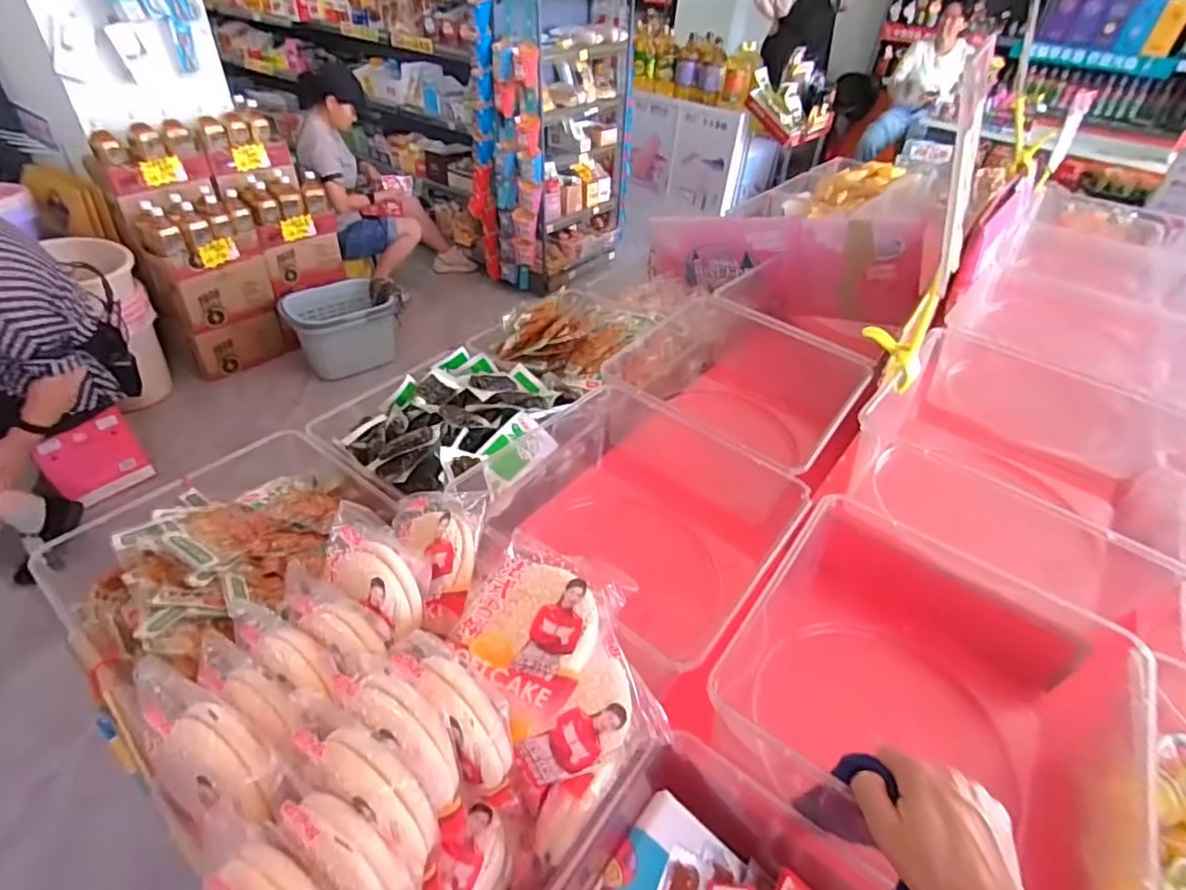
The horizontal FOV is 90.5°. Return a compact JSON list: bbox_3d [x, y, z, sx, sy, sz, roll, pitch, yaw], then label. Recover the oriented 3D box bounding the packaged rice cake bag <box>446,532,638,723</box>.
[{"bbox_3d":[-0.050,0.140,0.480,0.115,0.032,0.126,24,44,21],"label":"packaged rice cake bag"}]

